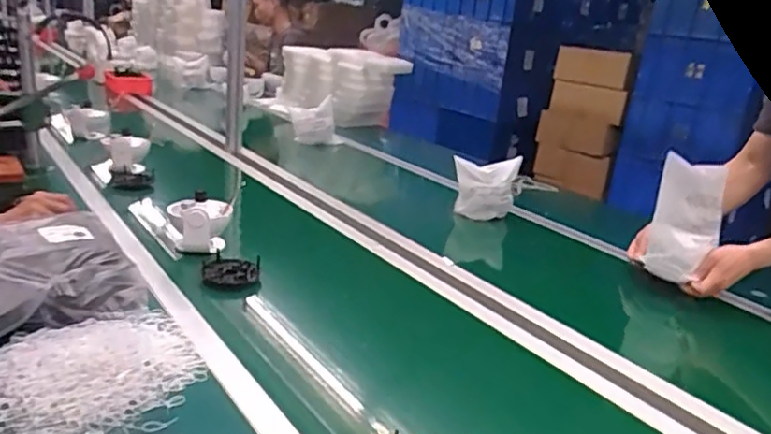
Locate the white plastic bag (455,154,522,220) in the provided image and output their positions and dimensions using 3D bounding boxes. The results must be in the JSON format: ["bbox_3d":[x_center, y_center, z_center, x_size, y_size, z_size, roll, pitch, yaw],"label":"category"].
[{"bbox_3d":[0.257,-0.074,1.584,0.147,0.146,0.140,17,22,31],"label":"white plastic bag"}]

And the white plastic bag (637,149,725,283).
[{"bbox_3d":[0.570,0.009,1.173,0.113,0.226,0.101,15,21,27],"label":"white plastic bag"}]

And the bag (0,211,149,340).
[{"bbox_3d":[-0.549,0.075,0.964,0.258,0.075,0.315,-9,23,-38],"label":"bag"}]

